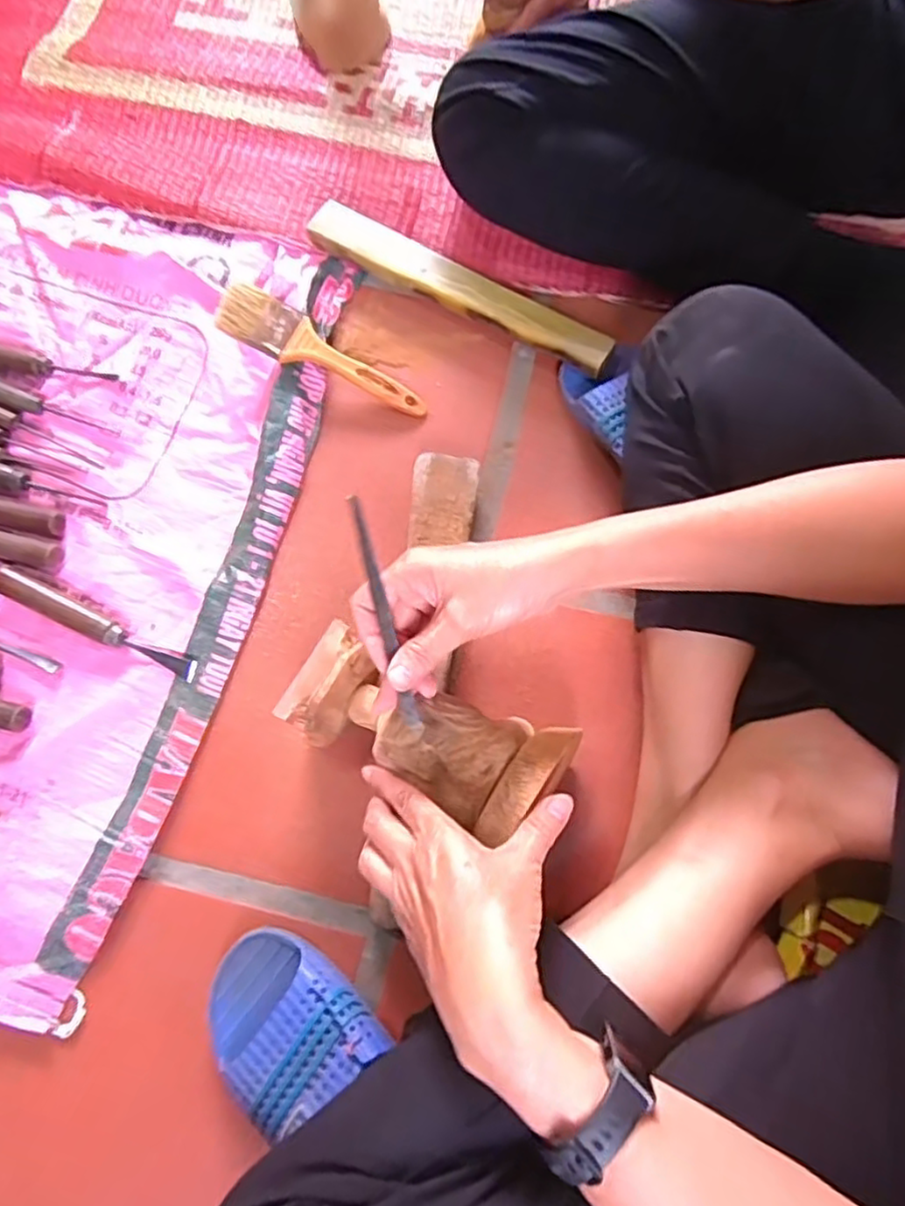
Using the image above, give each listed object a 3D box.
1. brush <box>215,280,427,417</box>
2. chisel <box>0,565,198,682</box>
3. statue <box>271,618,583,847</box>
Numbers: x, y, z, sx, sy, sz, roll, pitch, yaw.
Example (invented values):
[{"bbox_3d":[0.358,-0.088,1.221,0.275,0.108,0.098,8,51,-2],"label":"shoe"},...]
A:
[{"bbox_3d":[-0.106,-0.206,0.571,0.182,0.015,0.045,27,76,-7],"label":"brush"},{"bbox_3d":[-0.271,0.016,0.518,0.169,0.020,0.020,24,76,7],"label":"chisel"},{"bbox_3d":[-0.016,0.084,0.443,0.175,0.055,0.079,21,75,13],"label":"statue"}]

